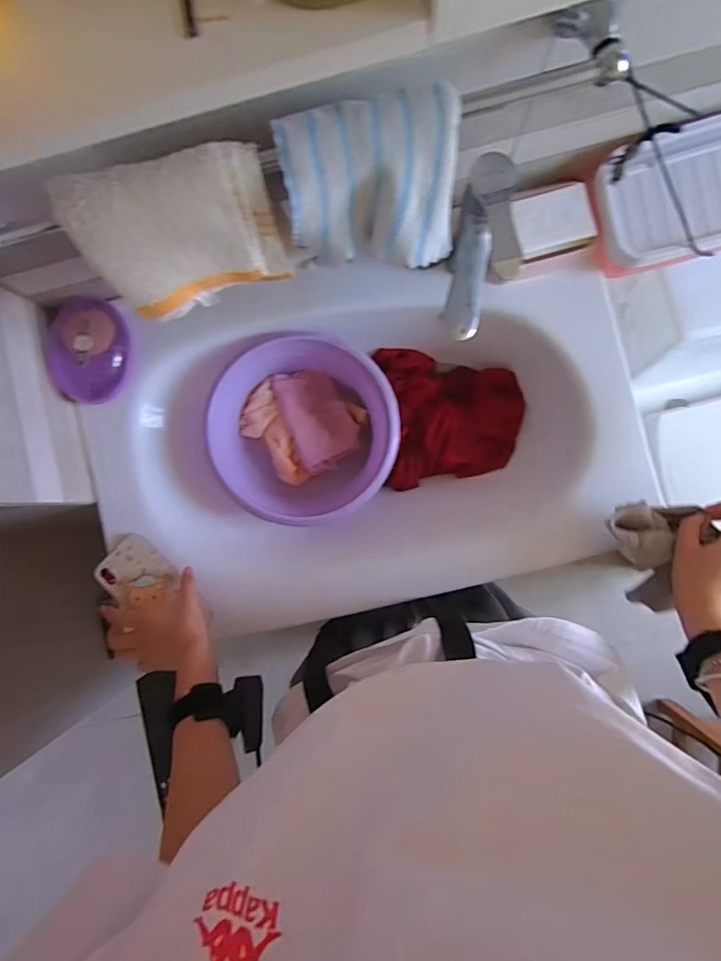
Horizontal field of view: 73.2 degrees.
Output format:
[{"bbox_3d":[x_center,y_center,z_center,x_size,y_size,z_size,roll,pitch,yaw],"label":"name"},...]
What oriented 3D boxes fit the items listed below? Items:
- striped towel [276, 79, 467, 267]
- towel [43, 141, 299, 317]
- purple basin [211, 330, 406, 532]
[{"bbox_3d":[0.011,-0.238,0.406,0.137,0.123,0.038,-8,61,1],"label":"striped towel"},{"bbox_3d":[-0.153,-0.214,0.434,0.162,0.135,0.068,-19,87,2],"label":"towel"},{"bbox_3d":[-0.072,-0.071,0.680,0.239,0.119,0.223,0,88,3],"label":"purple basin"}]

